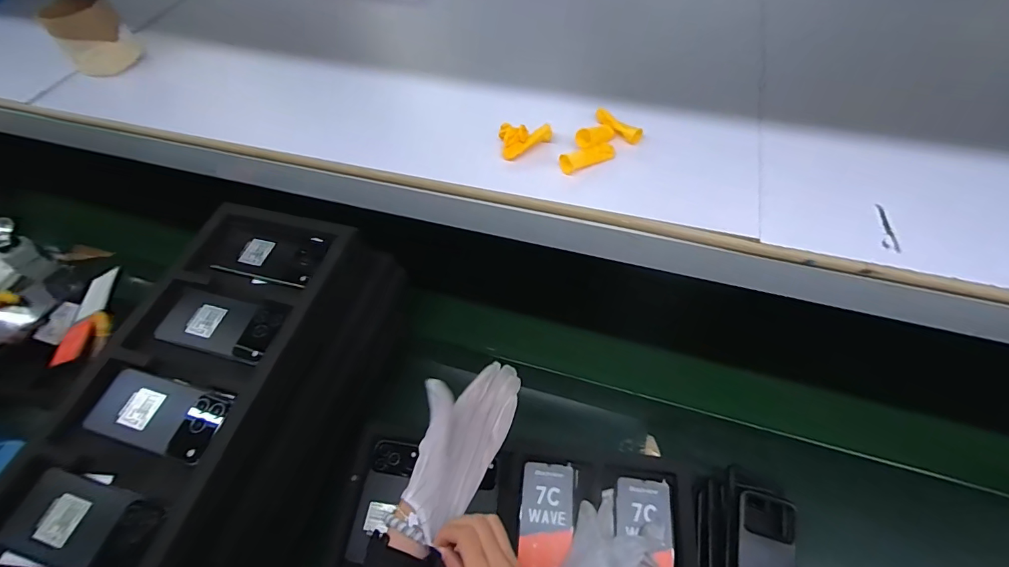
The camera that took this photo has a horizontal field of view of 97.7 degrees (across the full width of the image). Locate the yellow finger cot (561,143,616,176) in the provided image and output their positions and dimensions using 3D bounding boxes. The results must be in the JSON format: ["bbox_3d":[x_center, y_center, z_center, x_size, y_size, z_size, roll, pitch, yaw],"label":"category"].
[{"bbox_3d":[0.086,-0.129,0.450,0.061,0.012,0.019,-21,58,-10],"label":"yellow finger cot"}]

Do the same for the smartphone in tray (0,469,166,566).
[{"bbox_3d":[-0.401,0.231,0.423,0.145,0.014,0.071,9,58,10],"label":"smartphone in tray"}]

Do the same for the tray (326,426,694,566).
[{"bbox_3d":[0.008,0.333,0.594,0.467,0.052,0.223,4,57,6],"label":"tray"}]

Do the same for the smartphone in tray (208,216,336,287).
[{"bbox_3d":[-0.317,-0.044,0.610,0.140,0.014,0.091,13,59,4],"label":"smartphone in tray"}]

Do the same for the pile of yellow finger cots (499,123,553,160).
[{"bbox_3d":[0.023,-0.153,0.467,0.055,0.016,0.039,-3,56,1],"label":"pile of yellow finger cots"}]

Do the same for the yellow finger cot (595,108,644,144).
[{"bbox_3d":[0.123,-0.171,0.477,0.015,0.014,0.060,-33,61,-17],"label":"yellow finger cot"}]

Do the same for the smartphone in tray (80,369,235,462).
[{"bbox_3d":[-0.375,0.142,0.480,0.141,0.015,0.070,10,58,10],"label":"smartphone in tray"}]

